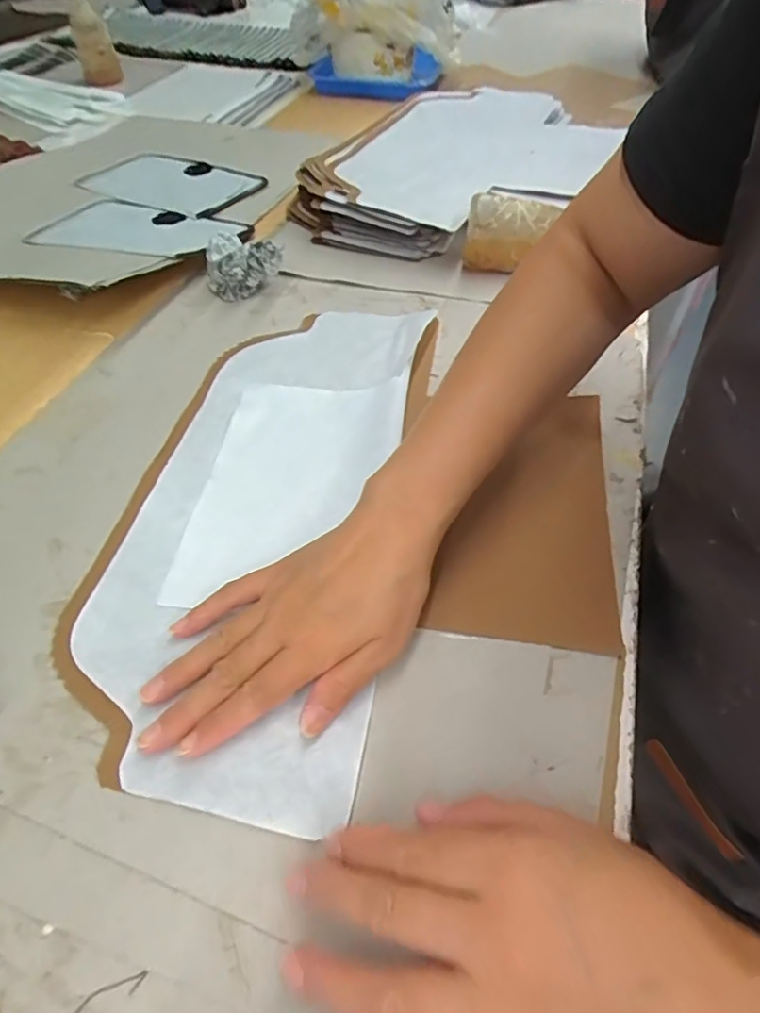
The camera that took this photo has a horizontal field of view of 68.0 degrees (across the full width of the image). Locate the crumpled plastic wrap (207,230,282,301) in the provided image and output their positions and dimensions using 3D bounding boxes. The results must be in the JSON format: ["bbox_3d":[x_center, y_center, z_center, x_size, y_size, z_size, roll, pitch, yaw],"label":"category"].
[{"bbox_3d":[-0.141,-0.251,0.577,0.075,0.041,0.081,-15,52,-10],"label":"crumpled plastic wrap"}]

